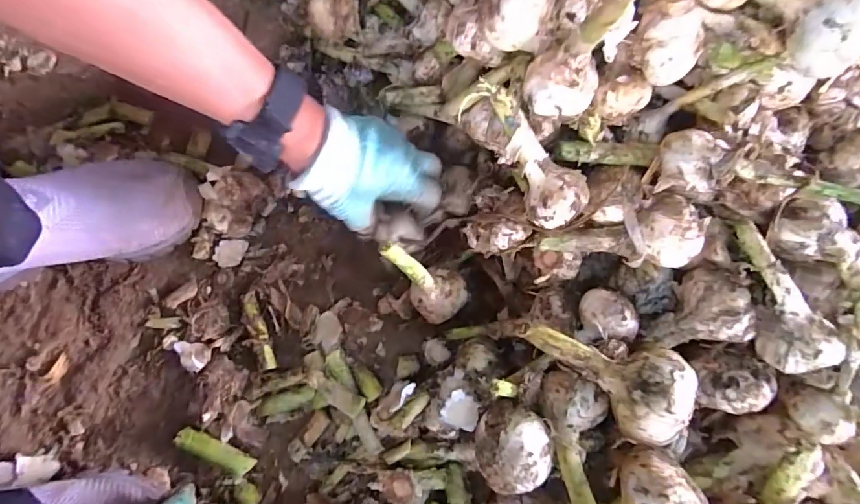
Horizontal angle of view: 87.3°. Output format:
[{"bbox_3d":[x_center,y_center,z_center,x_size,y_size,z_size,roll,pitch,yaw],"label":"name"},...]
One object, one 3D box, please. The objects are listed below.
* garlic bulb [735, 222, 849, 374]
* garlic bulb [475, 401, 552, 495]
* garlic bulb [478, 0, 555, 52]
[{"bbox_3d":[0.239,0.029,0.308,0.037,0.035,0.102,-16,77,-6],"label":"garlic bulb"},{"bbox_3d":[0.059,0.142,0.326,0.051,0.041,0.056,1,76,-2],"label":"garlic bulb"},{"bbox_3d":[0.059,-0.167,0.307,0.047,0.039,0.044,12,76,1],"label":"garlic bulb"}]

